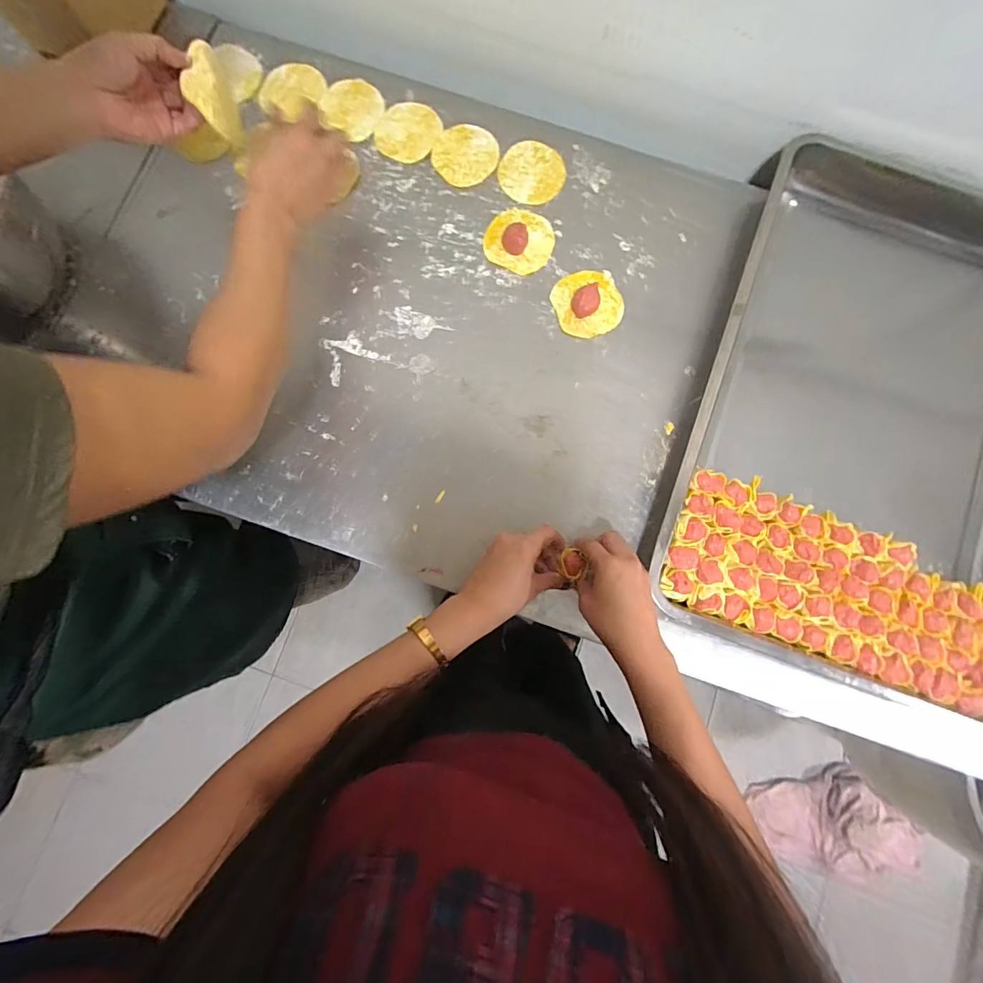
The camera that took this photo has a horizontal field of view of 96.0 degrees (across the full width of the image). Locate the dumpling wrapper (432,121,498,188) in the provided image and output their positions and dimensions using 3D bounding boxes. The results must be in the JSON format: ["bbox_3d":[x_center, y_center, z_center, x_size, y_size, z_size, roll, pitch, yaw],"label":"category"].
[{"bbox_3d":[-0.033,-0.430,0.566,0.080,0.004,0.084,0,82,-1],"label":"dumpling wrapper"}]

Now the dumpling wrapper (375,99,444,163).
[{"bbox_3d":[-0.106,-0.463,0.568,0.077,0.004,0.085,36,83,4],"label":"dumpling wrapper"}]

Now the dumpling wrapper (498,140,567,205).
[{"bbox_3d":[0.051,-0.406,0.564,0.081,0.004,0.084,0,82,-1],"label":"dumpling wrapper"}]

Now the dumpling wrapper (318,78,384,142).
[{"bbox_3d":[-0.179,-0.494,0.571,0.084,0.005,0.076,39,83,4],"label":"dumpling wrapper"}]

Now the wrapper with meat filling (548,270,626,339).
[{"bbox_3d":[0.117,-0.231,0.532,0.079,0.018,0.082,0,82,-1],"label":"wrapper with meat filling"}]

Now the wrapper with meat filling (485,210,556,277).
[{"bbox_3d":[0.035,-0.312,0.542,0.082,0.017,0.079,0,82,-1],"label":"wrapper with meat filling"}]

